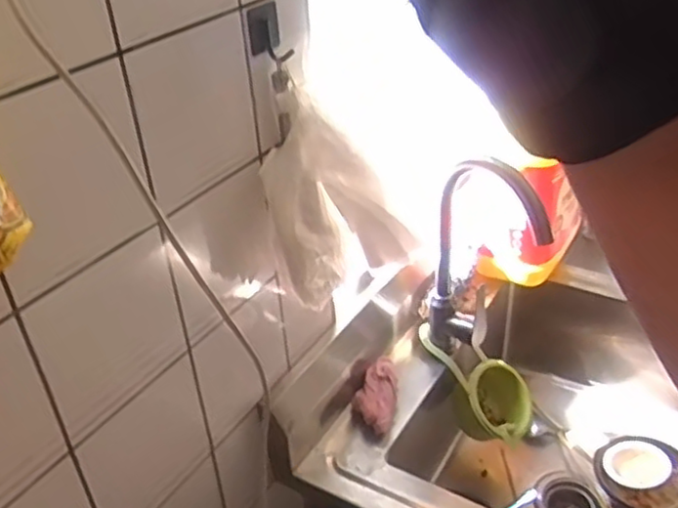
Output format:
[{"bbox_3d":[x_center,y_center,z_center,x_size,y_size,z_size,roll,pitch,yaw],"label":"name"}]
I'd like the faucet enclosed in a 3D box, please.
[{"bbox_3d":[0.194,0.016,0.919,0.147,0.279,0.055,16,38,28],"label":"faucet"}]

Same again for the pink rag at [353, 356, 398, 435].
[{"bbox_3d":[0.051,0.201,0.965,0.060,0.057,0.103,2,33,9],"label":"pink rag"}]

